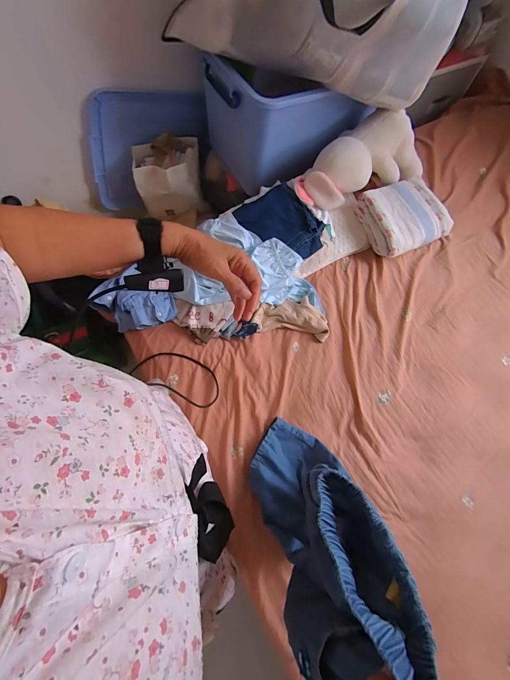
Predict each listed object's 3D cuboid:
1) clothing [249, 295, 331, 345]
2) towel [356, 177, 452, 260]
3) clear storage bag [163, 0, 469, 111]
[{"bbox_3d":[0.096,-0.060,0.790,0.194,0.038,0.102,7,73,3],"label":"clothing"},{"bbox_3d":[0.423,-0.351,0.860,0.235,0.086,0.197,-25,74,-7],"label":"towel"},{"bbox_3d":[0.122,-0.731,0.640,0.633,0.288,0.229,12,73,4],"label":"clear storage bag"}]

